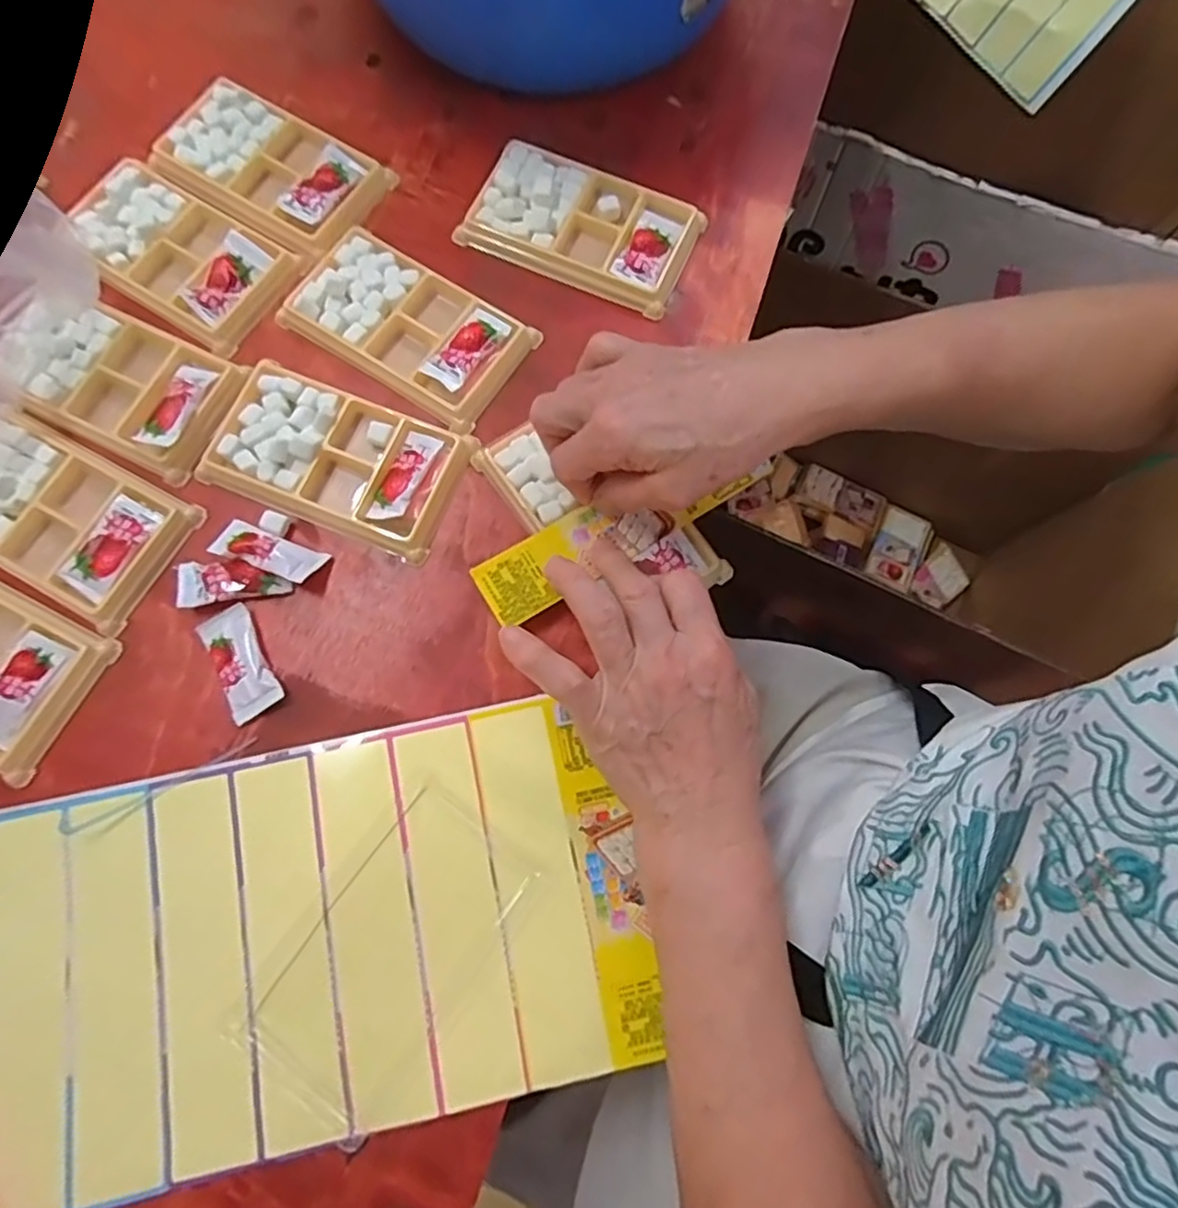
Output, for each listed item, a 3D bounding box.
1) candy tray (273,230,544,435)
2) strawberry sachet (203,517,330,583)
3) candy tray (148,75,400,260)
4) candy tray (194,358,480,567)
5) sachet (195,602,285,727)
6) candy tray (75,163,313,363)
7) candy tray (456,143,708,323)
[{"bbox_3d":[-0.106,-0.164,0.391,0.133,0.014,0.074,32,77,6],"label":"candy tray"},{"bbox_3d":[-0.171,-0.028,0.357,0.055,0.011,0.022,19,76,3],"label":"strawberry sachet"},{"bbox_3d":[-0.201,-0.274,0.418,0.134,0.014,0.079,30,77,6],"label":"candy tray"},{"bbox_3d":[-0.140,-0.083,0.368,0.135,0.014,0.078,22,76,4],"label":"candy tray"},{"bbox_3d":[-0.181,0.031,0.346,0.027,0.005,0.058,-28,78,-8],"label":"sachet"},{"bbox_3d":[-0.247,-0.213,0.400,0.127,0.014,0.077,32,77,6],"label":"candy tray"},{"bbox_3d":[-0.003,-0.234,0.409,0.132,0.016,0.075,23,76,4],"label":"candy tray"}]

